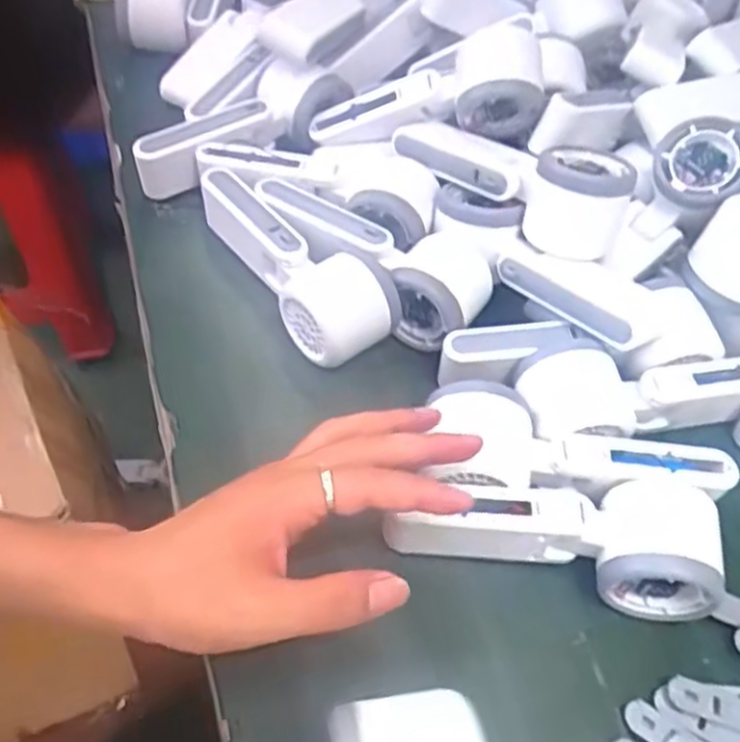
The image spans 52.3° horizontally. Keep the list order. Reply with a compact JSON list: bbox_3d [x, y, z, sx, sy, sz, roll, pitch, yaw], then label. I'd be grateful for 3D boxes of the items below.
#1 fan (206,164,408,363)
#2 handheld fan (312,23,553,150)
[{"bbox_3d":[-0.049,-0.073,0.480,0.059,0.047,0.162,-29,63,-25],"label":"fan"},{"bbox_3d":[0.041,-0.195,0.536,0.171,0.061,0.079,-10,56,15],"label":"handheld fan"}]

